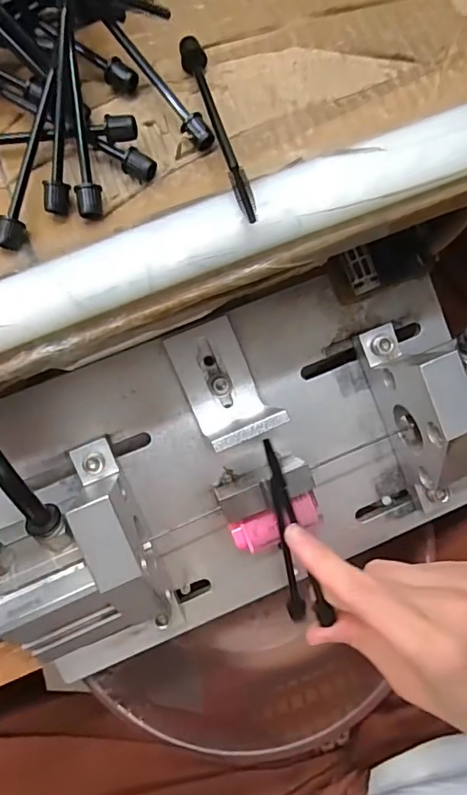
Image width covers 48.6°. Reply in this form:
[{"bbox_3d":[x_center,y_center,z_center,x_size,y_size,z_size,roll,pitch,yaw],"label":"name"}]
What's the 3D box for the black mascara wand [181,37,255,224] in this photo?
[{"bbox_3d":[-0.007,-0.112,0.211,0.010,0.021,0.096,-15,78,-2],"label":"black mascara wand"}]

